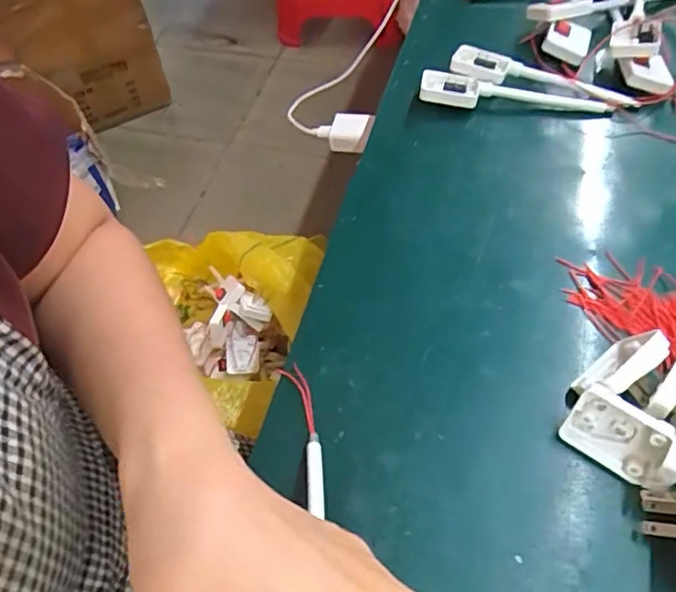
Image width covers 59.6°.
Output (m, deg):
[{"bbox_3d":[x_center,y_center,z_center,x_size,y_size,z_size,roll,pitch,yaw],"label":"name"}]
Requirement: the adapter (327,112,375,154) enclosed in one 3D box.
[{"bbox_3d":[0.012,-0.162,0.588,0.043,0.025,0.035,13,56,13],"label":"adapter"}]

